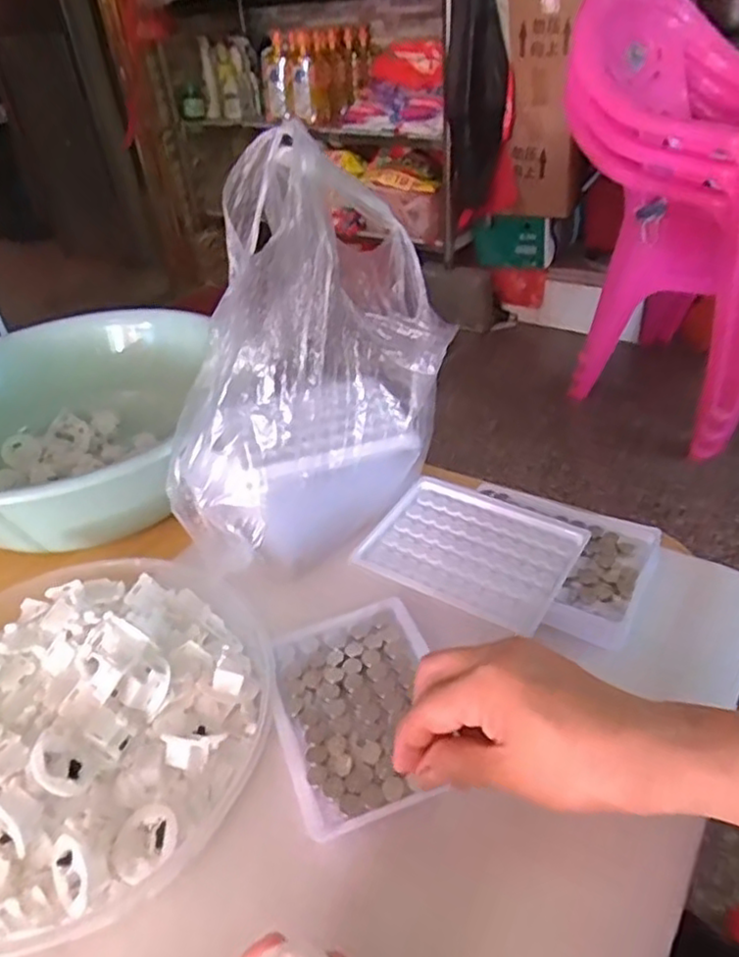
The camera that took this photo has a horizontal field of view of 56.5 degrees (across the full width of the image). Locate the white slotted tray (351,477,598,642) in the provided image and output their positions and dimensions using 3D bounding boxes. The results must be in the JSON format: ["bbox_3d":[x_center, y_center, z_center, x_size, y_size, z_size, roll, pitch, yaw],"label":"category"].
[{"bbox_3d":[0.063,0.045,0.455,0.133,0.010,0.099,21,44,31],"label":"white slotted tray"}]

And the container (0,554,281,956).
[{"bbox_3d":[-0.173,0.129,0.371,0.213,0.034,0.216,-4,37,3],"label":"container"}]

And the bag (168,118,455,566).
[{"bbox_3d":[-0.051,-0.076,0.441,0.174,0.231,0.123,-16,38,-13],"label":"bag"}]

